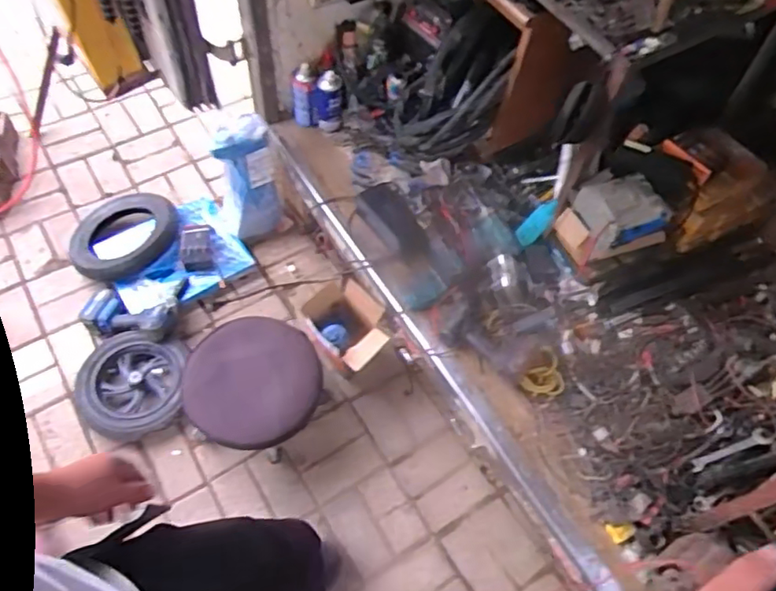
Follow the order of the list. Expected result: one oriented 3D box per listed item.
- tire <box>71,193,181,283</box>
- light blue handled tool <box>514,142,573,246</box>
[{"bbox_3d":[-0.775,-0.183,1.744,0.305,0.074,0.312,2,58,-3],"label":"tire"},{"bbox_3d":[0.357,-0.228,1.376,0.088,0.257,0.066,24,25,11],"label":"light blue handled tool"}]

